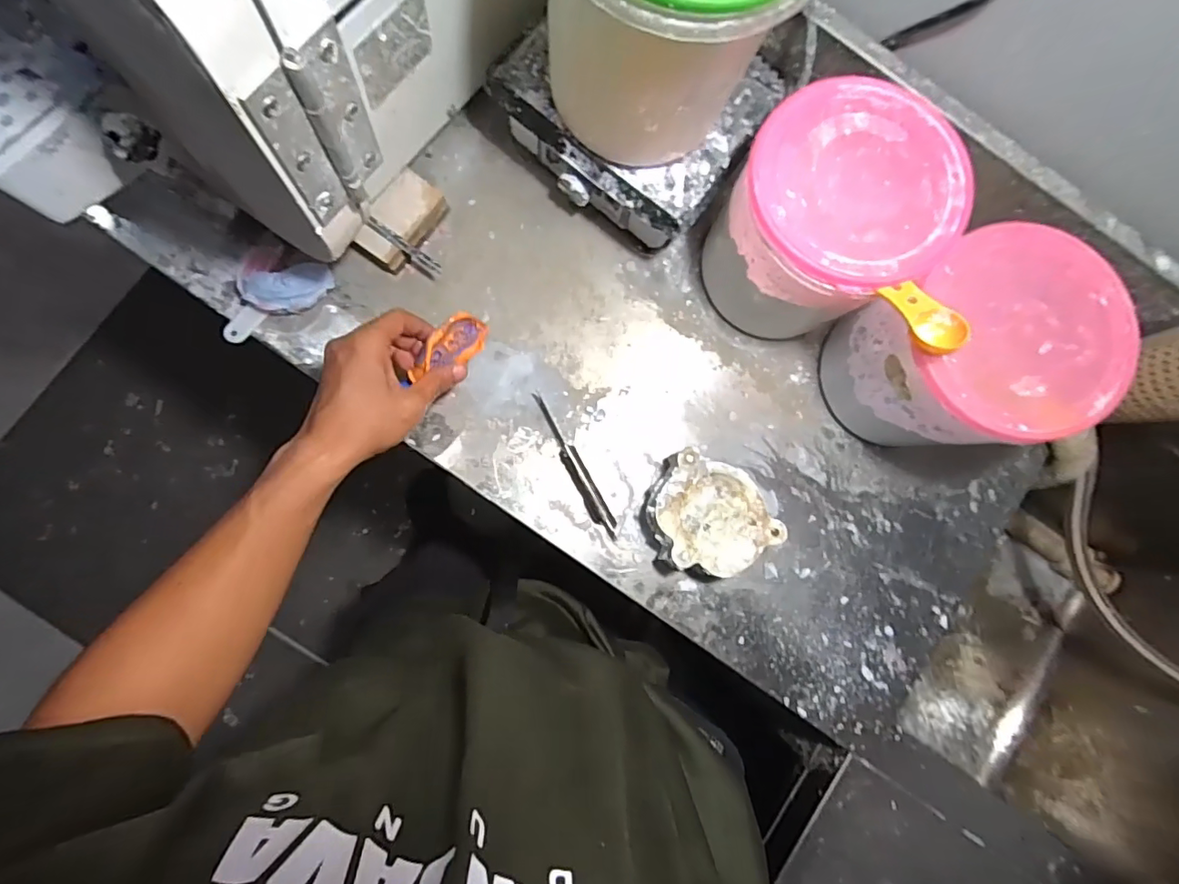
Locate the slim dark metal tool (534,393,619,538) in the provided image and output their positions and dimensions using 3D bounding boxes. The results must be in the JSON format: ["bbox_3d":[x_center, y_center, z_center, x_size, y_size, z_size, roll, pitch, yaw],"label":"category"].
[{"bbox_3d":[-0.014,0.023,0.507,0.018,0.016,0.152,-29,88,-6],"label":"slim dark metal tool"}]

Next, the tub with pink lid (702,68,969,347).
[{"bbox_3d":[0.186,-0.177,0.462,0.148,0.173,0.147,0,85,-4],"label":"tub with pink lid"}]

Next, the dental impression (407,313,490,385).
[{"bbox_3d":[-0.119,-0.078,0.450,0.073,0.018,0.033,-35,88,-1],"label":"dental impression"}]

